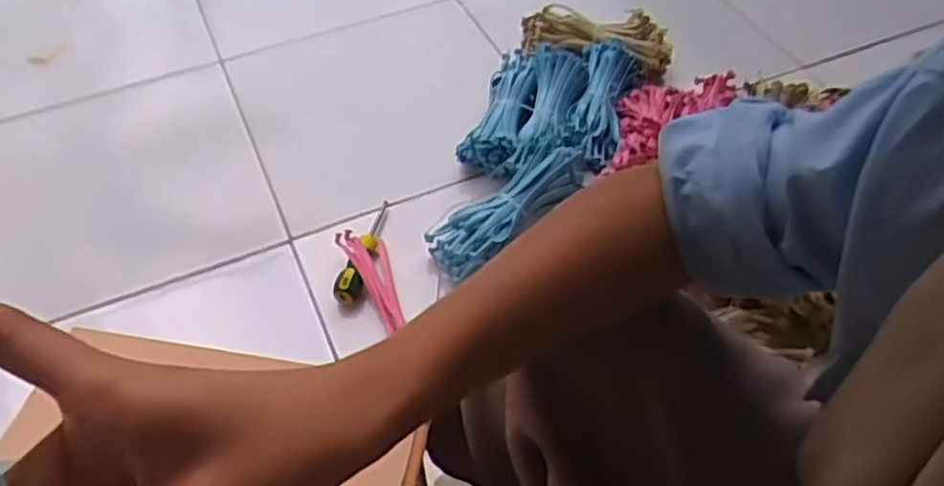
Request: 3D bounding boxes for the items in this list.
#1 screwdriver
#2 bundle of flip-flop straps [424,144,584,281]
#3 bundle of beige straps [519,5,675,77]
[{"bbox_3d":[-0.126,0.014,0.908,0.026,0.036,0.156,13,53,11],"label":"screwdriver"},{"bbox_3d":[0.042,-0.045,0.892,0.202,0.072,0.088,-33,58,-23],"label":"bundle of flip-flop straps"},{"bbox_3d":[0.182,-0.304,1.117,0.226,0.057,0.082,13,52,11],"label":"bundle of beige straps"}]

